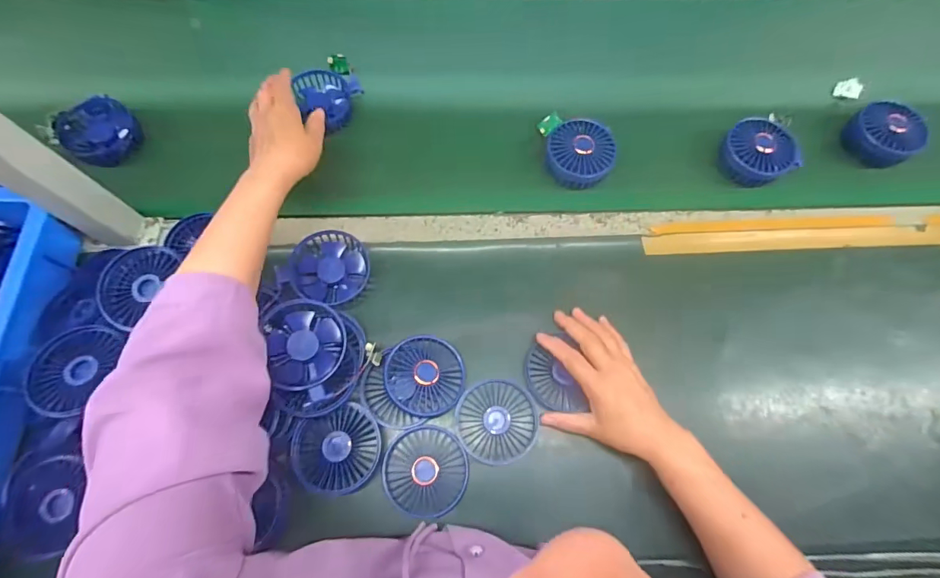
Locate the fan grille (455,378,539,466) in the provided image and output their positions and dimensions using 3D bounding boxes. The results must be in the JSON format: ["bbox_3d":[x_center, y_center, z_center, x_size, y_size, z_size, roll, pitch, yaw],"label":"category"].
[{"bbox_3d":[0.029,0.143,0.481,0.086,0.006,0.086,0,69,-1],"label":"fan grille"}]

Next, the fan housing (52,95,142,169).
[{"bbox_3d":[-0.491,-0.213,0.591,0.090,0.051,0.089,-40,104,11],"label":"fan housing"}]

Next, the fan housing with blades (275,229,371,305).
[{"bbox_3d":[-0.163,-0.027,0.512,0.091,0.024,0.087,30,71,10],"label":"fan housing with blades"}]

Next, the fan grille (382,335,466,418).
[{"bbox_3d":[-0.049,0.095,0.488,0.086,0.014,0.086,3,78,-14],"label":"fan grille"}]

